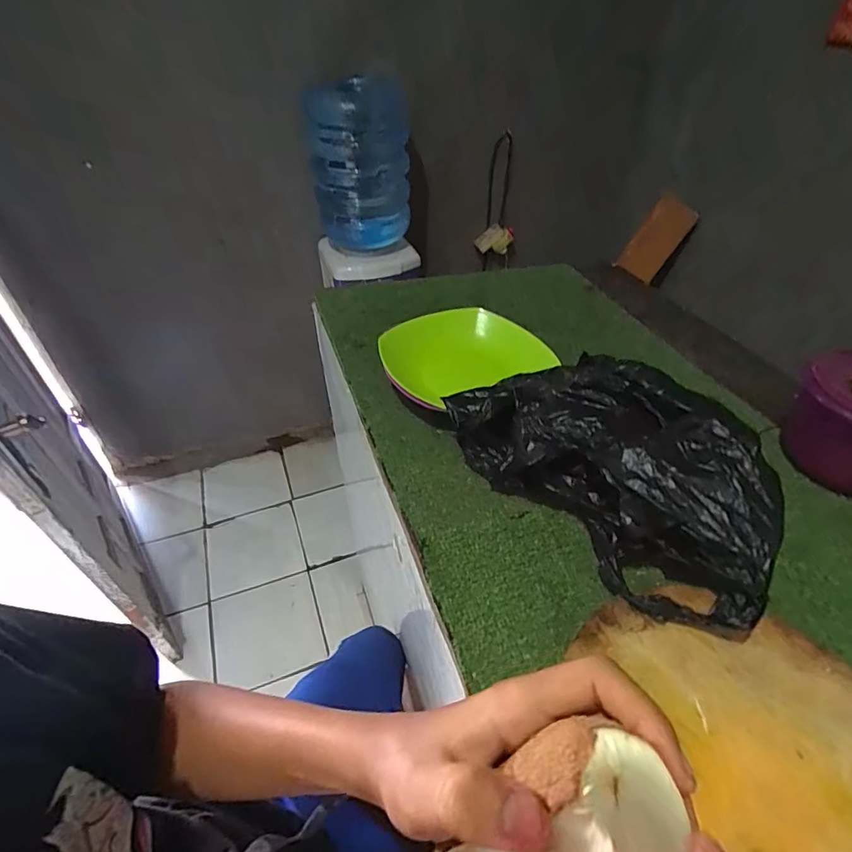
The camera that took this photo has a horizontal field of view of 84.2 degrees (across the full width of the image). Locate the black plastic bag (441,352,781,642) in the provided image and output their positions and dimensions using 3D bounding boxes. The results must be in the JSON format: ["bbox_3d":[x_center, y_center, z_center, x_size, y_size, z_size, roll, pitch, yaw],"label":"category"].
[{"bbox_3d":[0.171,0.037,0.440,0.144,0.126,0.295,-29,51,-28],"label":"black plastic bag"}]

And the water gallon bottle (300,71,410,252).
[{"bbox_3d":[-0.179,-0.692,1.288,0.257,0.426,0.303,-5,44,-7],"label":"water gallon bottle"}]

